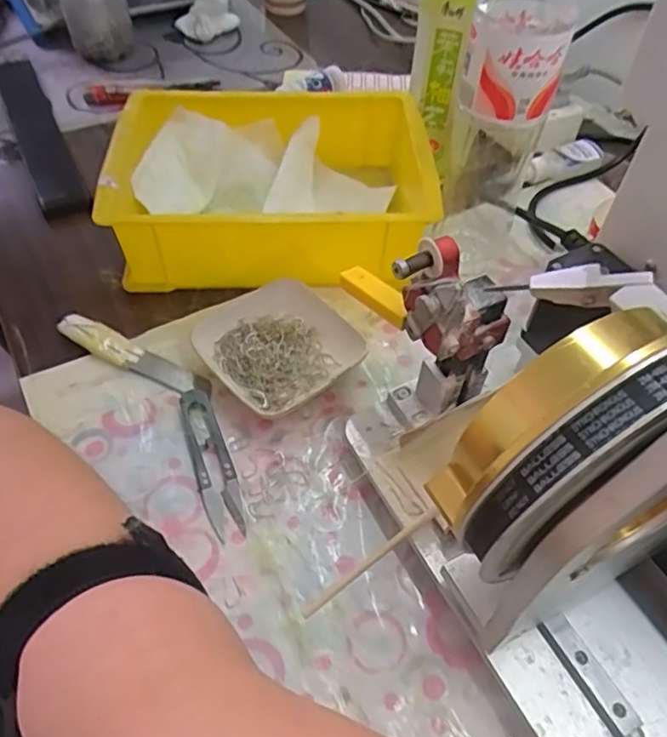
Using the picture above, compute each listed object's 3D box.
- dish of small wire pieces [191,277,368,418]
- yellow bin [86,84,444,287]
[{"bbox_3d":[-0.039,-0.016,0.426,0.094,0.025,0.099,-32,59,-25],"label":"dish of small wire pieces"},{"bbox_3d":[-0.049,-0.153,0.492,0.243,0.078,0.185,1,51,-1],"label":"yellow bin"}]

